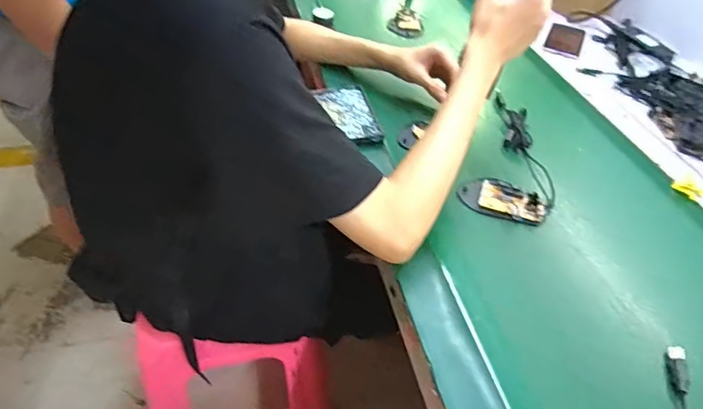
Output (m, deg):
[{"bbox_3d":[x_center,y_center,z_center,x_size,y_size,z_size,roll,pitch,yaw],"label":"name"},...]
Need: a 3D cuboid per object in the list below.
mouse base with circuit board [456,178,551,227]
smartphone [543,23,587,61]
[{"bbox_3d":[0.195,-0.006,0.617,0.108,0.021,0.054,23,46,17],"label":"mouse base with circuit board"},{"bbox_3d":[0.456,-0.350,1.022,0.075,0.012,0.163,21,46,16],"label":"smartphone"}]

